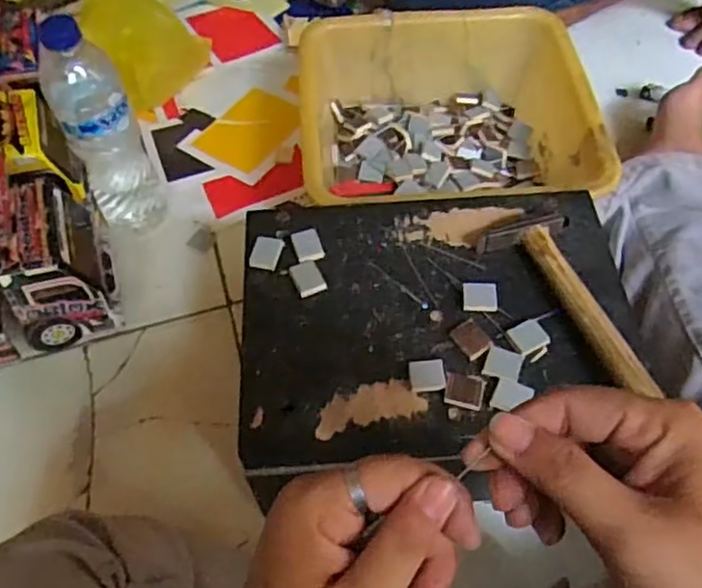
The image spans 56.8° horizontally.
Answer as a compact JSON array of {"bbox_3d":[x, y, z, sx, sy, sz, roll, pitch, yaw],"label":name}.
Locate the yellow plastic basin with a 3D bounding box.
[{"bbox_3d":[0.089,-0.167,0.649,0.264,0.097,0.256,-1,56,1],"label":"yellow plastic basin"}]

